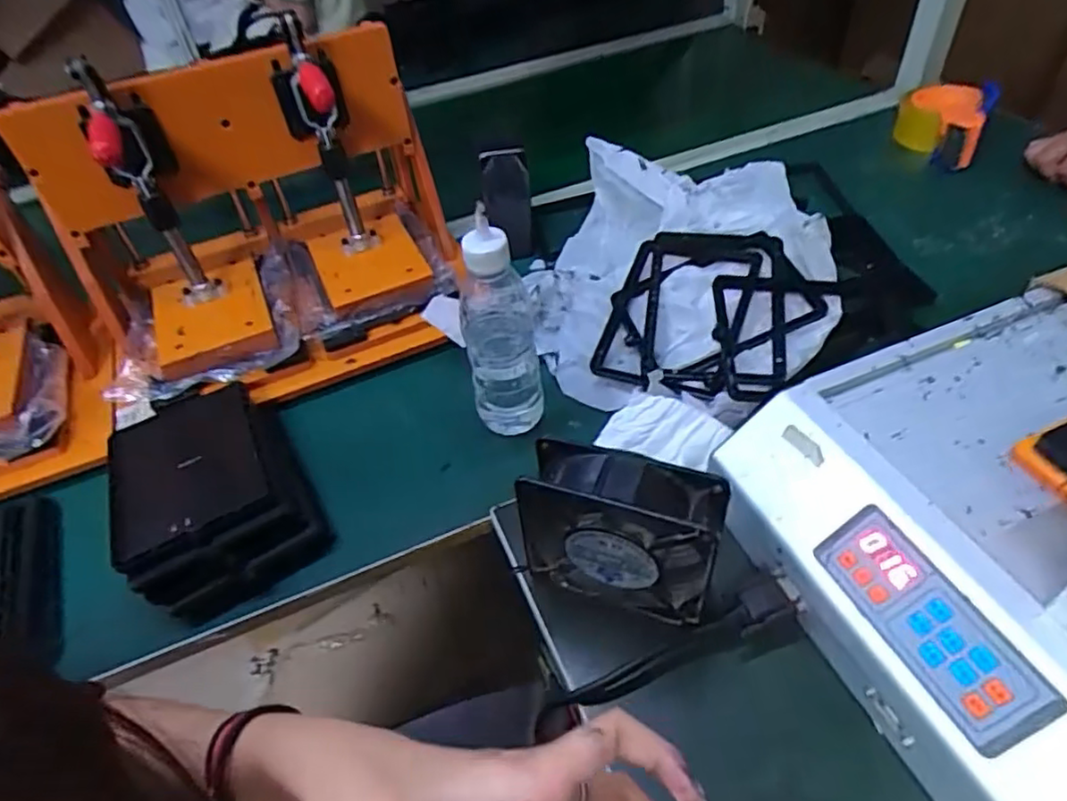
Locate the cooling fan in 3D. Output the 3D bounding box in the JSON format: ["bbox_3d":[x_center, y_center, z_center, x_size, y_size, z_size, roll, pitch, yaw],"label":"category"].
[{"bbox_3d":[0.055,0.083,0.412,0.118,0.112,0.045,15,50,20],"label":"cooling fan"}]

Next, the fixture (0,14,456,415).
[{"bbox_3d":[-0.259,-0.176,0.611,0.345,0.241,0.234,-16,47,-8],"label":"fixture"}]

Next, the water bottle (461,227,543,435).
[{"bbox_3d":[-0.027,-0.051,0.520,0.055,0.180,0.053,-11,46,-4],"label":"water bottle"}]

